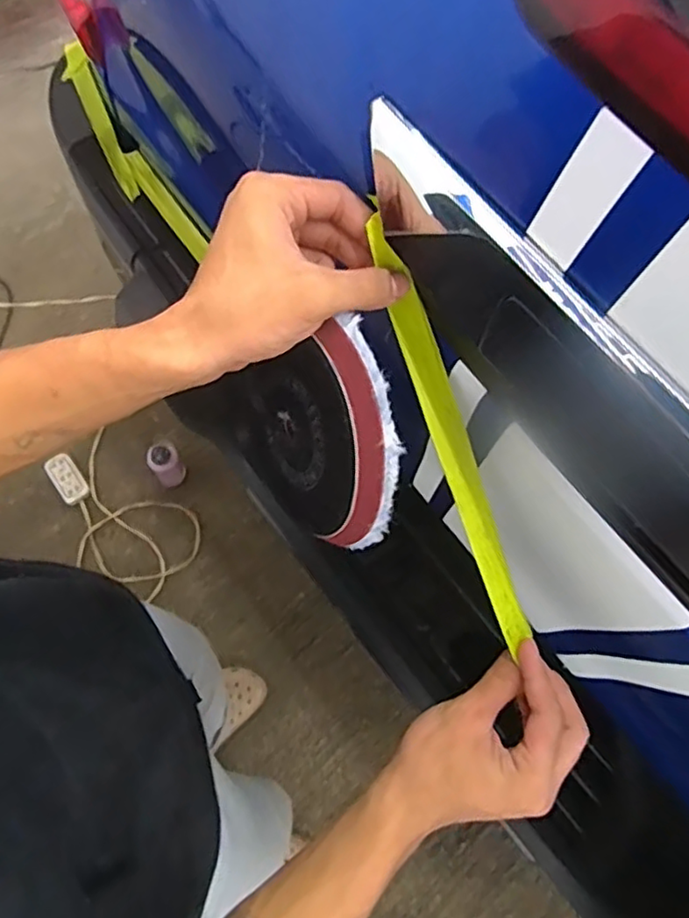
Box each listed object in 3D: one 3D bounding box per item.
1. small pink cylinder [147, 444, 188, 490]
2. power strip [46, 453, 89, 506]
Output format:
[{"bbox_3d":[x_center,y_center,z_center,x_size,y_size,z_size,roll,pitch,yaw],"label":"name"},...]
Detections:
[{"bbox_3d":[-0.392,0.011,1.394,0.067,0.133,0.061,-34,75,-16],"label":"small pink cylinder"},{"bbox_3d":[-0.630,0.046,1.433,0.058,0.024,0.115,-33,76,-13],"label":"power strip"}]

